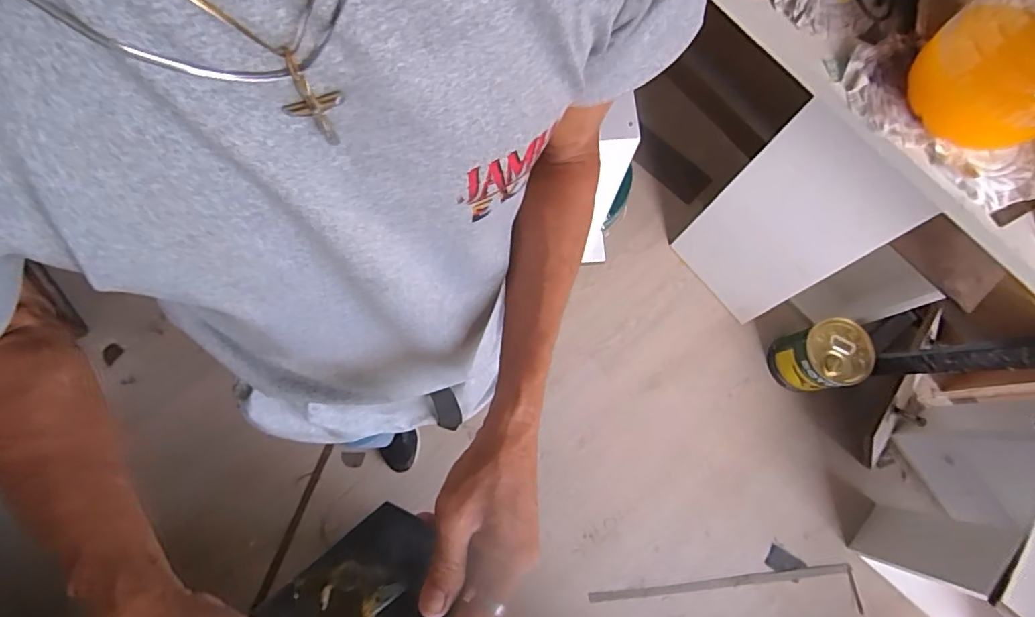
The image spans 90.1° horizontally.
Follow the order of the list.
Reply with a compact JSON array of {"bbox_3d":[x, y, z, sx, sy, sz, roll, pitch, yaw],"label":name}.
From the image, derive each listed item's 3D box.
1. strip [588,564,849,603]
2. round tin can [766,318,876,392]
[{"bbox_3d":[0.515,0.694,1.305,0.661,0.011,0.025,-5,76,-2],"label":"strip"},{"bbox_3d":[0.778,0.127,1.352,0.152,0.208,0.158,0,76,-1],"label":"round tin can"}]

